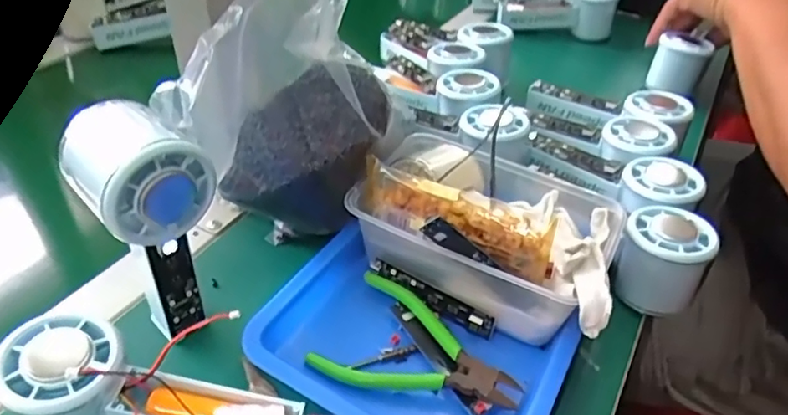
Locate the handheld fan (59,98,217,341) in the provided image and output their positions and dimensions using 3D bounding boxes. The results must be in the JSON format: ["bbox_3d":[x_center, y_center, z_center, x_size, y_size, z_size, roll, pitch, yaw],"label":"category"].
[{"bbox_3d":[-0.136,0.015,0.326,0.058,0.137,0.064,-29,50,-33],"label":"handheld fan"}]

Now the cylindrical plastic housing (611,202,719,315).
[{"bbox_3d":[0.185,0.035,0.400,0.054,0.056,0.053,2,40,-2],"label":"cylindrical plastic housing"}]

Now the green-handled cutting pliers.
[{"bbox_3d":[0.015,0.090,0.347,0.117,0.012,0.074,24,44,23],"label":"green-handled cutting pliers"}]

